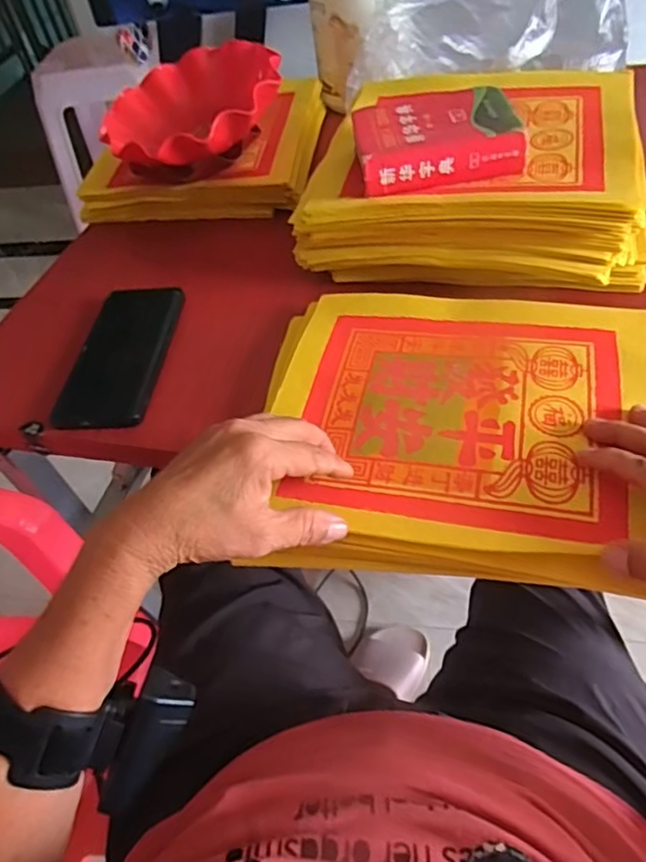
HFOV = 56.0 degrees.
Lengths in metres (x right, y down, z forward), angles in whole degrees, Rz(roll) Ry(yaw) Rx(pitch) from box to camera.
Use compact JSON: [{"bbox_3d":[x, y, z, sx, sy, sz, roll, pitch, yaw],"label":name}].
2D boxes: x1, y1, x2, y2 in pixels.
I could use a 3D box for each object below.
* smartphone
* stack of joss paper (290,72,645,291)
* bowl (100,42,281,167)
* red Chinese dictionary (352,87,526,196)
[{"bbox_3d":[-0.171,-0.069,0.519,0.075,0.013,0.165,-2,49,8],"label":"smartphone"},{"bbox_3d":[0.145,-0.244,0.555,0.293,0.070,0.253,8,51,17],"label":"stack of joss paper"},{"bbox_3d":[-0.132,-0.327,0.633,0.185,0.071,0.187,-6,48,5],"label":"bowl"},{"bbox_3d":[0.094,-0.252,0.521,0.129,0.032,0.109,-6,50,2],"label":"red Chinese dictionary"}]

